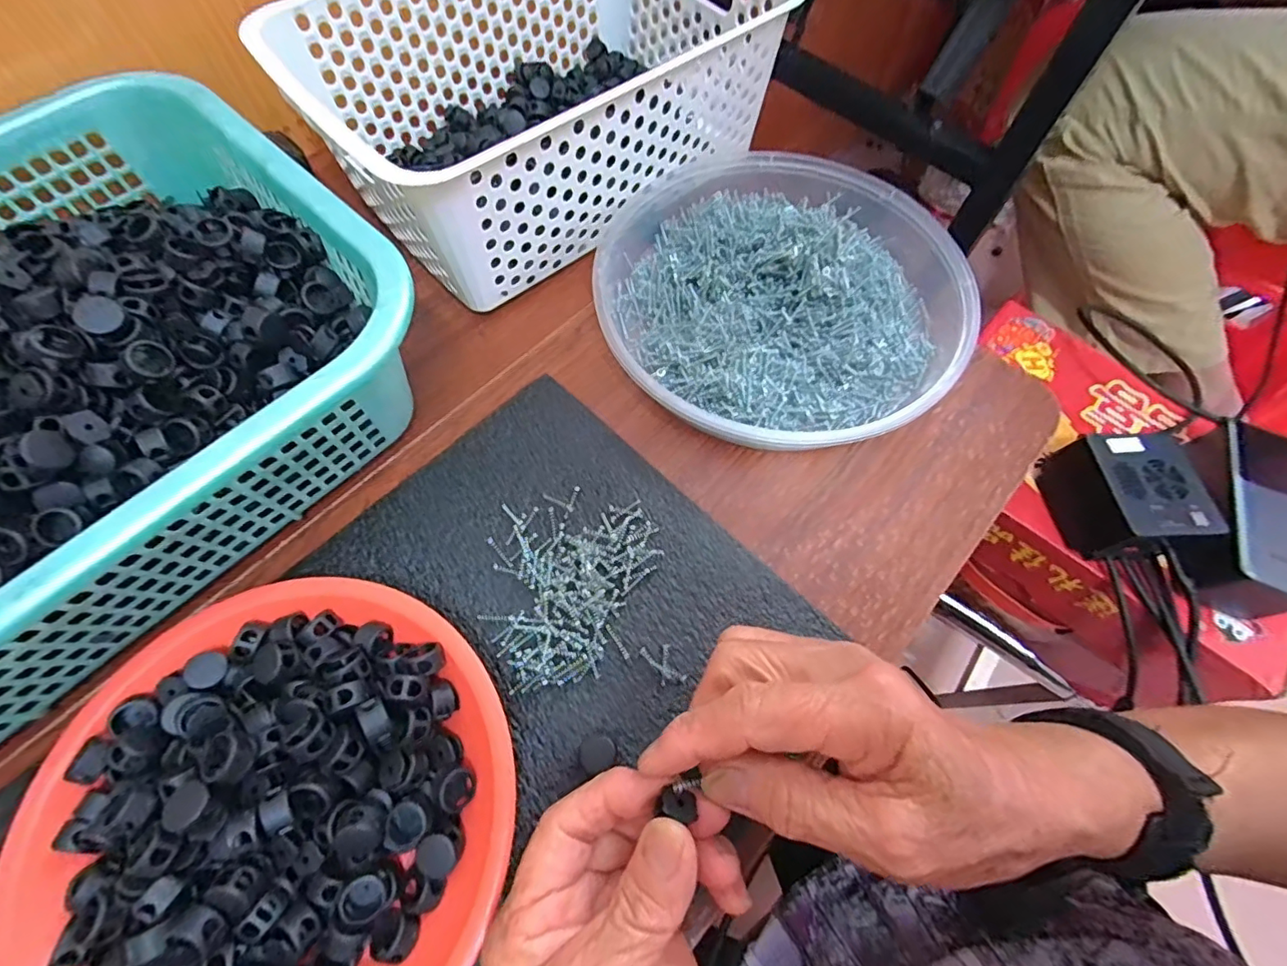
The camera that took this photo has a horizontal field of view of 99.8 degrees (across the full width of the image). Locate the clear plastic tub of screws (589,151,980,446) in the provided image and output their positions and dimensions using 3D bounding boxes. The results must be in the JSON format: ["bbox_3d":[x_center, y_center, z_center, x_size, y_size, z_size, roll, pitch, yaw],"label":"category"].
[{"bbox_3d":[0.087,-0.129,0.358,0.228,0.046,0.223,0,66,-1],"label":"clear plastic tub of screws"}]

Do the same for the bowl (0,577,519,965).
[{"bbox_3d":[-0.155,0.135,0.220,0.199,0.041,0.186,0,66,-1],"label":"bowl"}]

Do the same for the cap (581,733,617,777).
[{"bbox_3d":[-0.021,0.124,0.250,0.015,0.010,0.015,0,66,-1],"label":"cap"}]

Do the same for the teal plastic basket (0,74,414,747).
[{"bbox_3d":[-0.327,-0.036,0.263,0.288,0.091,0.381,40,72,15],"label":"teal plastic basket"}]

